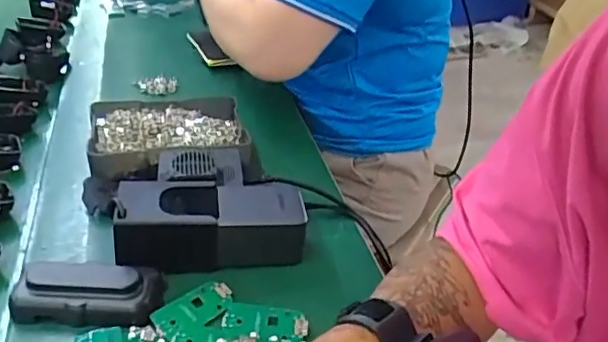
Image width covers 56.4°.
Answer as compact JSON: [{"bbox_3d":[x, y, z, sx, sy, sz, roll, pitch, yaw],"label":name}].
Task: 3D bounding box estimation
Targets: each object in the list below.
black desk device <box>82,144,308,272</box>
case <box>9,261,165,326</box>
[{"bbox_3d":[-0.089,0.025,0.512,0.164,0.055,0.133,-4,34,-12],"label":"black desk device"},{"bbox_3d":[-0.165,0.091,0.433,0.105,0.024,0.047,3,33,-1],"label":"case"}]

